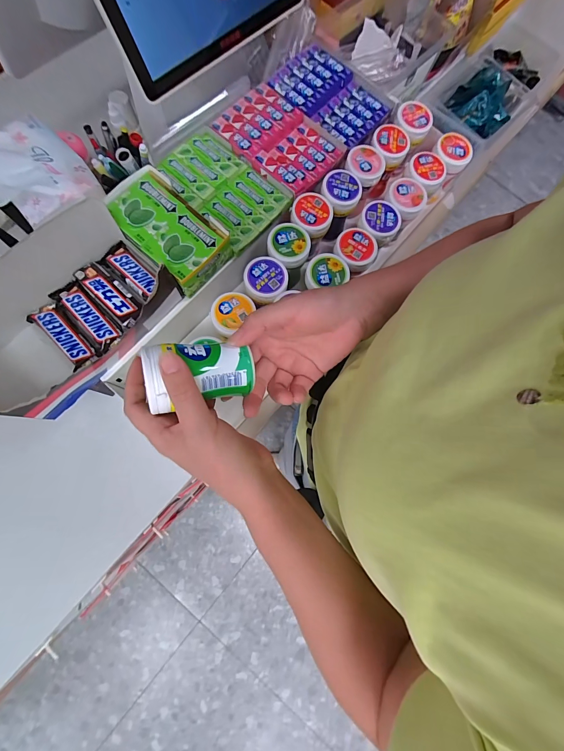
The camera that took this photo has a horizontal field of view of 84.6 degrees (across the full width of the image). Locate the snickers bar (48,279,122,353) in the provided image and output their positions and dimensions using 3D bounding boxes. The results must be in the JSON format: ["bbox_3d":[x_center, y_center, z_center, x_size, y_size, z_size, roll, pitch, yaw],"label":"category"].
[{"bbox_3d":[-0.222,-0.070,0.355,0.032,0.011,0.093,-44,85,-11],"label":"snickers bar"}]

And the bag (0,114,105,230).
[{"bbox_3d":[-0.272,-0.226,0.336,0.098,0.023,0.123,-37,83,-23],"label":"bag"}]

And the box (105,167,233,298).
[{"bbox_3d":[-0.133,-0.172,0.368,0.142,0.033,0.084,43,79,5],"label":"box"}]

